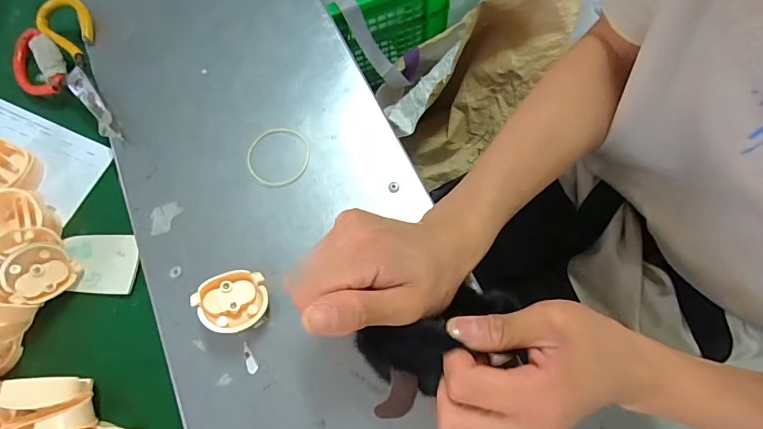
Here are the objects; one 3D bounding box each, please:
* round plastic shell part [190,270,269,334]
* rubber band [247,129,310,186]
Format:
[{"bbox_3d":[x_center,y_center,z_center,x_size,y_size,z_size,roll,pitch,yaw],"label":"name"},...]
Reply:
[{"bbox_3d":[-0.111,0.066,0.320,0.049,0.020,0.049,5,63,-11],"label":"round plastic shell part"},{"bbox_3d":[-0.091,-0.051,0.374,0.055,0.004,0.056,-1,69,3],"label":"rubber band"}]

